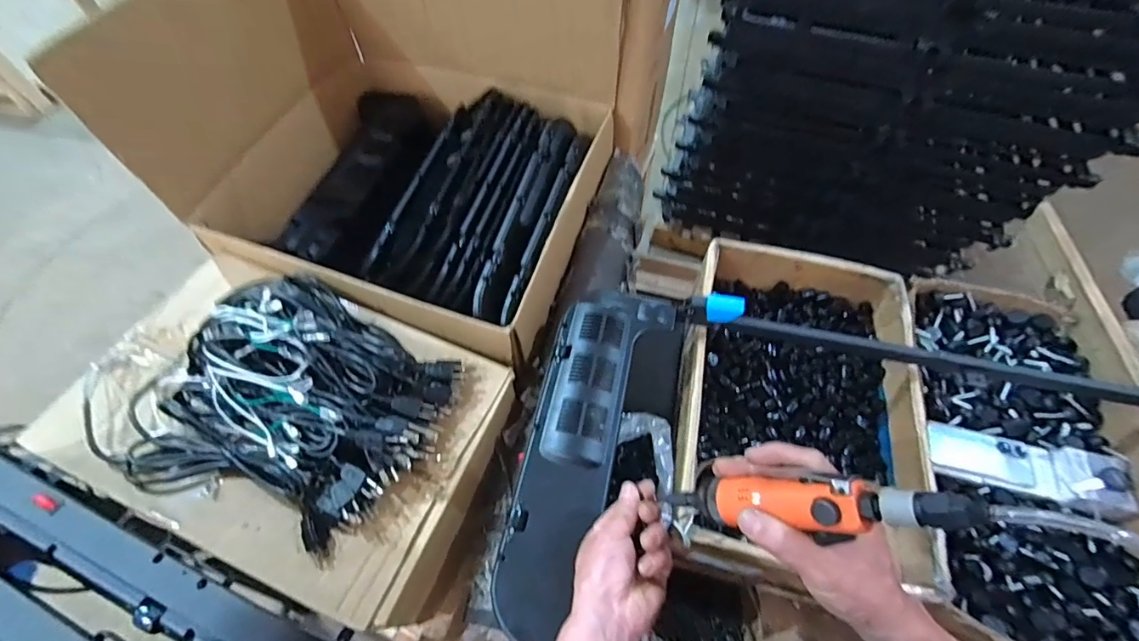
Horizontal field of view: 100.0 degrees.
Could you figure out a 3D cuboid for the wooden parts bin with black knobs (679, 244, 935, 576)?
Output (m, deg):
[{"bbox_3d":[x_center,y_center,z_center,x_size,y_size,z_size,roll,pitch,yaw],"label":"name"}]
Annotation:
[{"bbox_3d":[0.377,0.107,0.833,0.363,0.166,0.446,9,59,5],"label":"wooden parts bin with black knobs"}]

